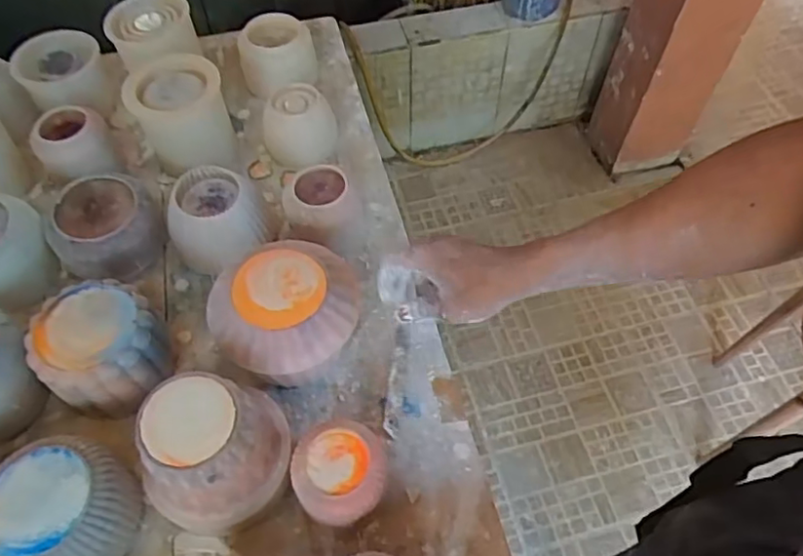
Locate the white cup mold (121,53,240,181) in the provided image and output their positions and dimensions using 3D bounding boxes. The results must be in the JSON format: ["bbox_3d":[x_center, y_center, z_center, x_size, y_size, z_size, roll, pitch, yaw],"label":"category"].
[{"bbox_3d":[-0.245,-0.183,0.689,0.101,0.091,0.097,-15,59,-9],"label":"white cup mold"}]

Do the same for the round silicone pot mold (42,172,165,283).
[{"bbox_3d":[-0.302,-0.050,0.634,0.098,0.071,0.101,0,58,0],"label":"round silicone pot mold"}]

